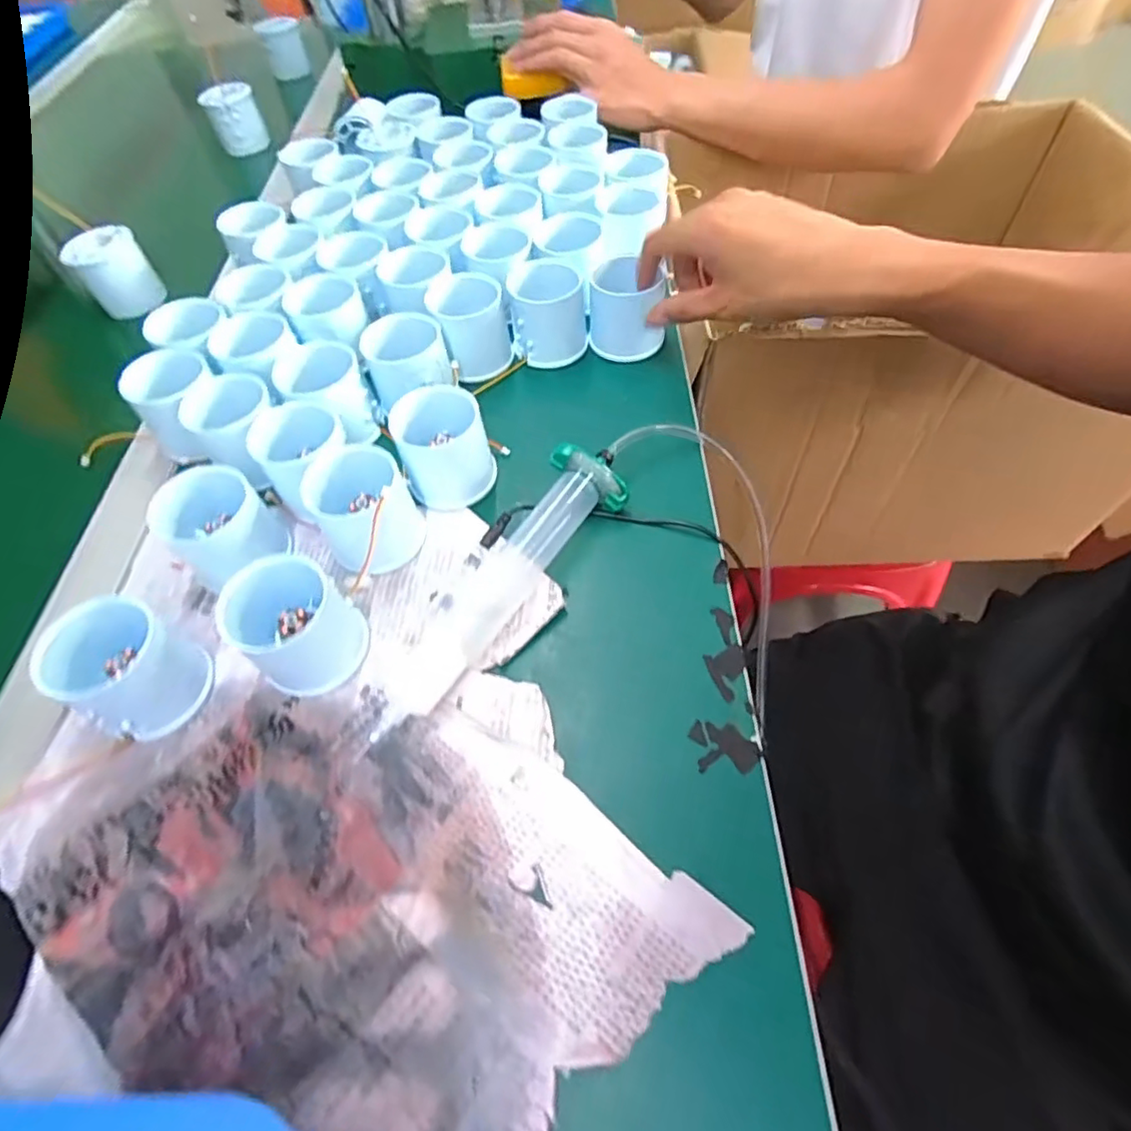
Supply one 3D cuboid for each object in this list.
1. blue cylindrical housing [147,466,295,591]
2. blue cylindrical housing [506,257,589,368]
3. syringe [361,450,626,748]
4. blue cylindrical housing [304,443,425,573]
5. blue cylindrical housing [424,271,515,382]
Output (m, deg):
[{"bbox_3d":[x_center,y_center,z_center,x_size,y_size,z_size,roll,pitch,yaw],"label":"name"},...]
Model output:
[{"bbox_3d":[-0.188,-0.019,0.337,0.052,0.049,0.052,-3,56,5],"label":"blue cylindrical housing"},{"bbox_3d":[-0.013,-0.180,0.429,0.050,0.052,0.054,-12,56,-5],"label":"blue cylindrical housing"},{"bbox_3d":[-0.033,0.005,0.321,0.040,0.031,0.185,31,65,24],"label":"syringe"},{"bbox_3d":[-0.112,-0.032,0.339,0.054,0.048,0.057,-3,56,5],"label":"blue cylindrical housing"},{"bbox_3d":[-0.066,-0.168,0.426,0.050,0.051,0.057,-18,56,-9],"label":"blue cylindrical housing"}]

